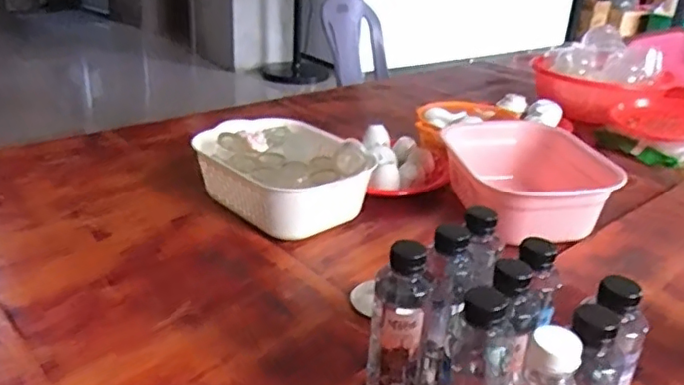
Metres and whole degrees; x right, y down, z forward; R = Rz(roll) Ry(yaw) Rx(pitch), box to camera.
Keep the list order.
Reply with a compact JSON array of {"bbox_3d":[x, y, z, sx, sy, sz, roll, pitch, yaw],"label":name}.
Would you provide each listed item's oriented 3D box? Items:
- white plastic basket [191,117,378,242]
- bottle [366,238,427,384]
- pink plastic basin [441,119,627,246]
[{"bbox_3d":[-0.098,-0.030,0.989,0.217,0.104,0.278,-21,34,-39],"label":"white plastic basket"},{"bbox_3d":[0.050,0.135,0.552,0.051,0.187,0.054,3,26,3],"label":"bottle"},{"bbox_3d":[0.300,-0.029,1.002,0.208,0.102,0.293,-1,26,-5],"label":"pink plastic basin"}]

